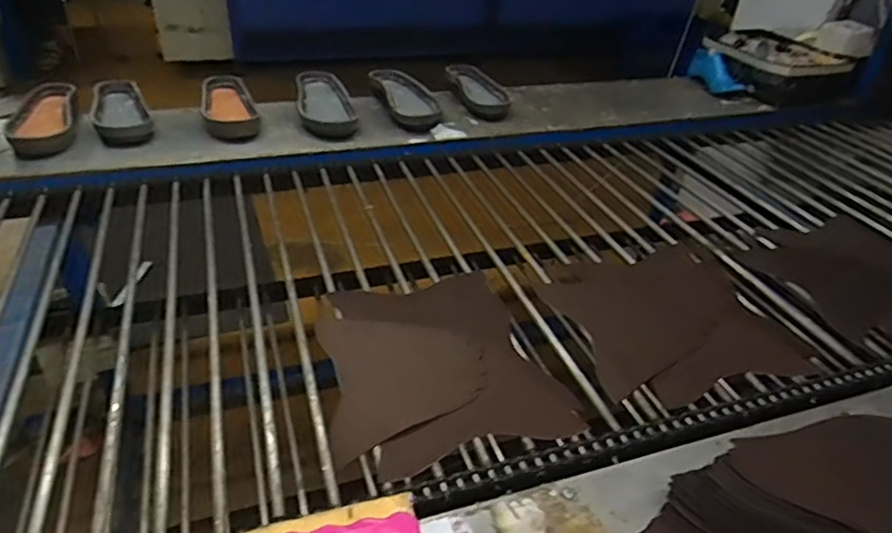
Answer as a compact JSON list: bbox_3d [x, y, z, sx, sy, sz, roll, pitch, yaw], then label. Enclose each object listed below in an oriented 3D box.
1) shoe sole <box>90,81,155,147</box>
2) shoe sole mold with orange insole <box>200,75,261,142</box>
[{"bbox_3d":[-0.708,-0.342,1.318,0.108,0.034,0.225,-14,57,-28],"label":"shoe sole"},{"bbox_3d":[-0.499,-0.370,1.390,0.119,0.060,0.245,-10,36,-20],"label":"shoe sole mold with orange insole"}]

